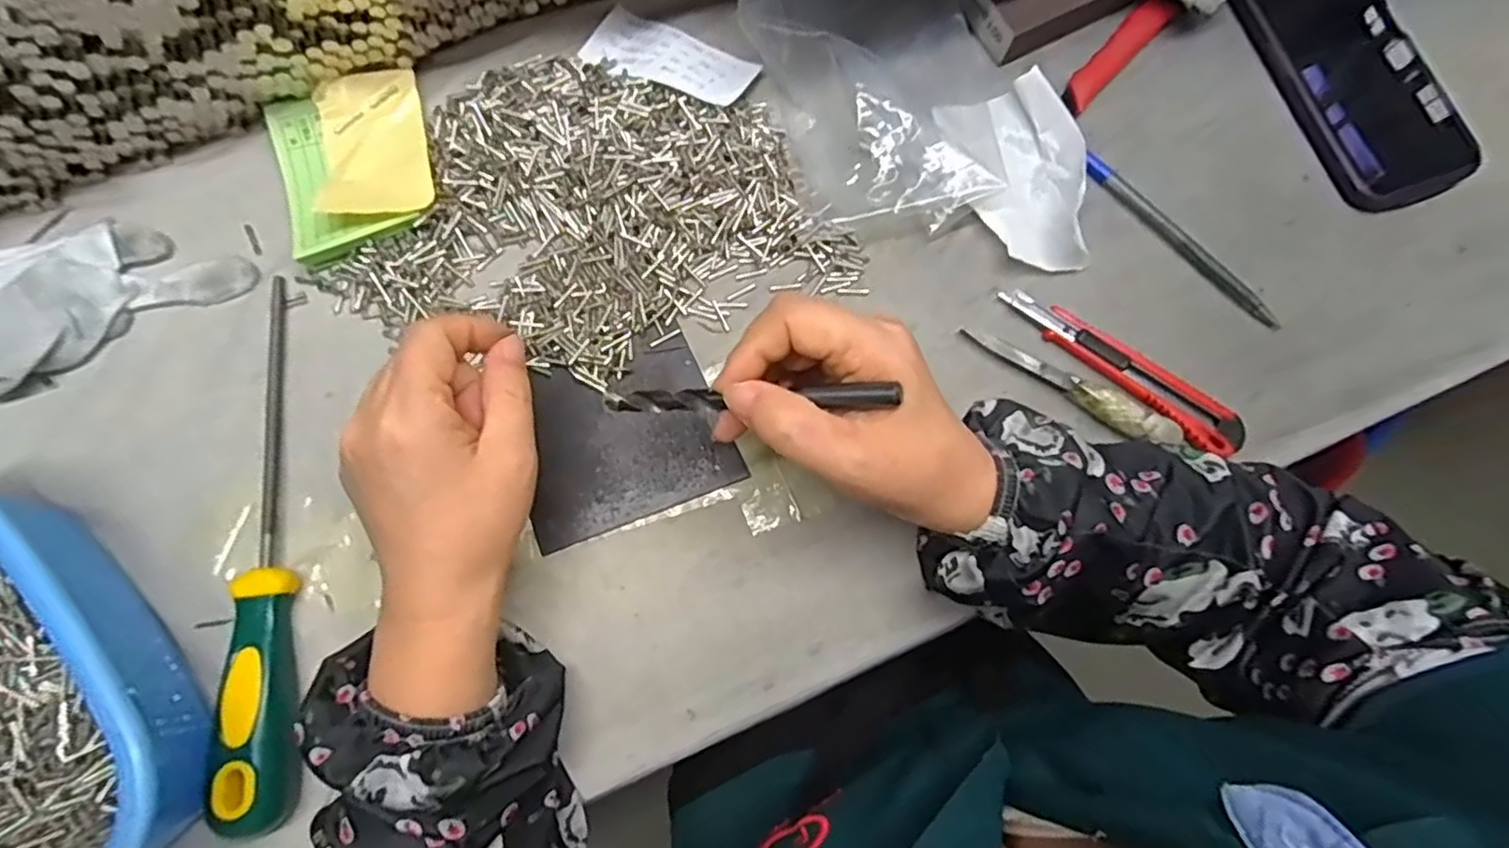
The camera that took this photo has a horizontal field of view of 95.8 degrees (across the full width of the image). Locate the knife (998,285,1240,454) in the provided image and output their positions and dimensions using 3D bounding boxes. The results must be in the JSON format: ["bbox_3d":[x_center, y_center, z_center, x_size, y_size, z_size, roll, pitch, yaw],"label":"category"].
[{"bbox_3d":[0.191,-0.029,0.356,0.134,0.008,0.023,35,78,5],"label":"knife"}]

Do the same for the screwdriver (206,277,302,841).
[{"bbox_3d":[-0.229,0.051,0.313,0.026,0.019,0.246,-10,74,-4],"label":"screwdriver"}]

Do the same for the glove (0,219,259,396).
[{"bbox_3d":[-0.340,-0.059,0.331,0.166,0.029,0.074,-17,79,-7],"label":"glove"}]

